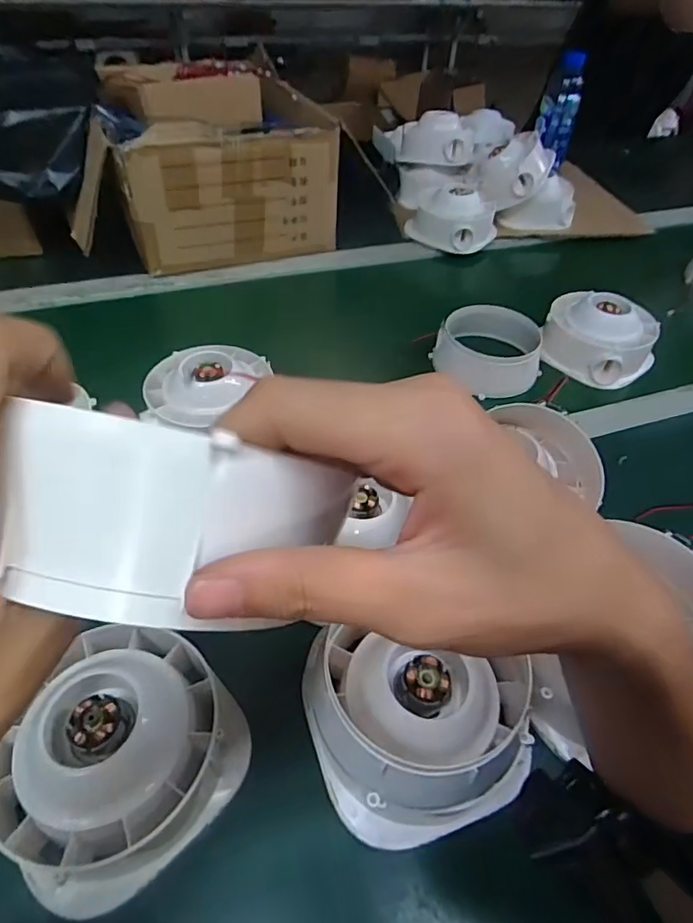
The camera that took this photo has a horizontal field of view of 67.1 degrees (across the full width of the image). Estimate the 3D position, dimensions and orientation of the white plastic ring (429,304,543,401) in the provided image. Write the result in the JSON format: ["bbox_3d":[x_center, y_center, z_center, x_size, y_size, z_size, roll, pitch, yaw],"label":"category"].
[{"bbox_3d":[0.173,-0.133,0.626,0.112,0.056,0.111,1,47,-2],"label":"white plastic ring"}]

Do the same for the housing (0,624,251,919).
[{"bbox_3d":[-0.132,0.169,0.305,0.114,0.061,0.126,33,54,25],"label":"housing"}]

